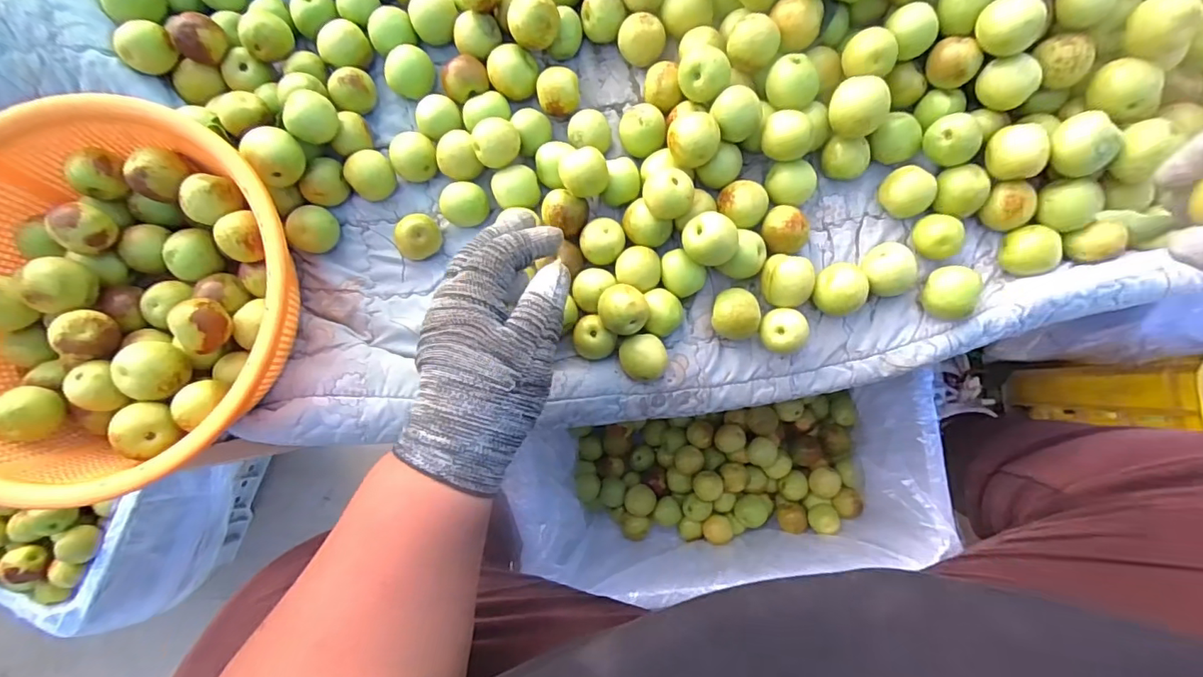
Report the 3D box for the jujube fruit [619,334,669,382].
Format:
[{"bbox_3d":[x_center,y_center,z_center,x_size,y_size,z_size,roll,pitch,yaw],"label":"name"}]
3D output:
[{"bbox_3d":[0.032,0.014,0.394,0.034,0.029,0.033,0,85,4],"label":"jujube fruit"}]

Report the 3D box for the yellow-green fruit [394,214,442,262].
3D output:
[{"bbox_3d":[-0.142,-0.079,0.413,0.030,0.027,0.033,0,85,4],"label":"yellow-green fruit"}]

